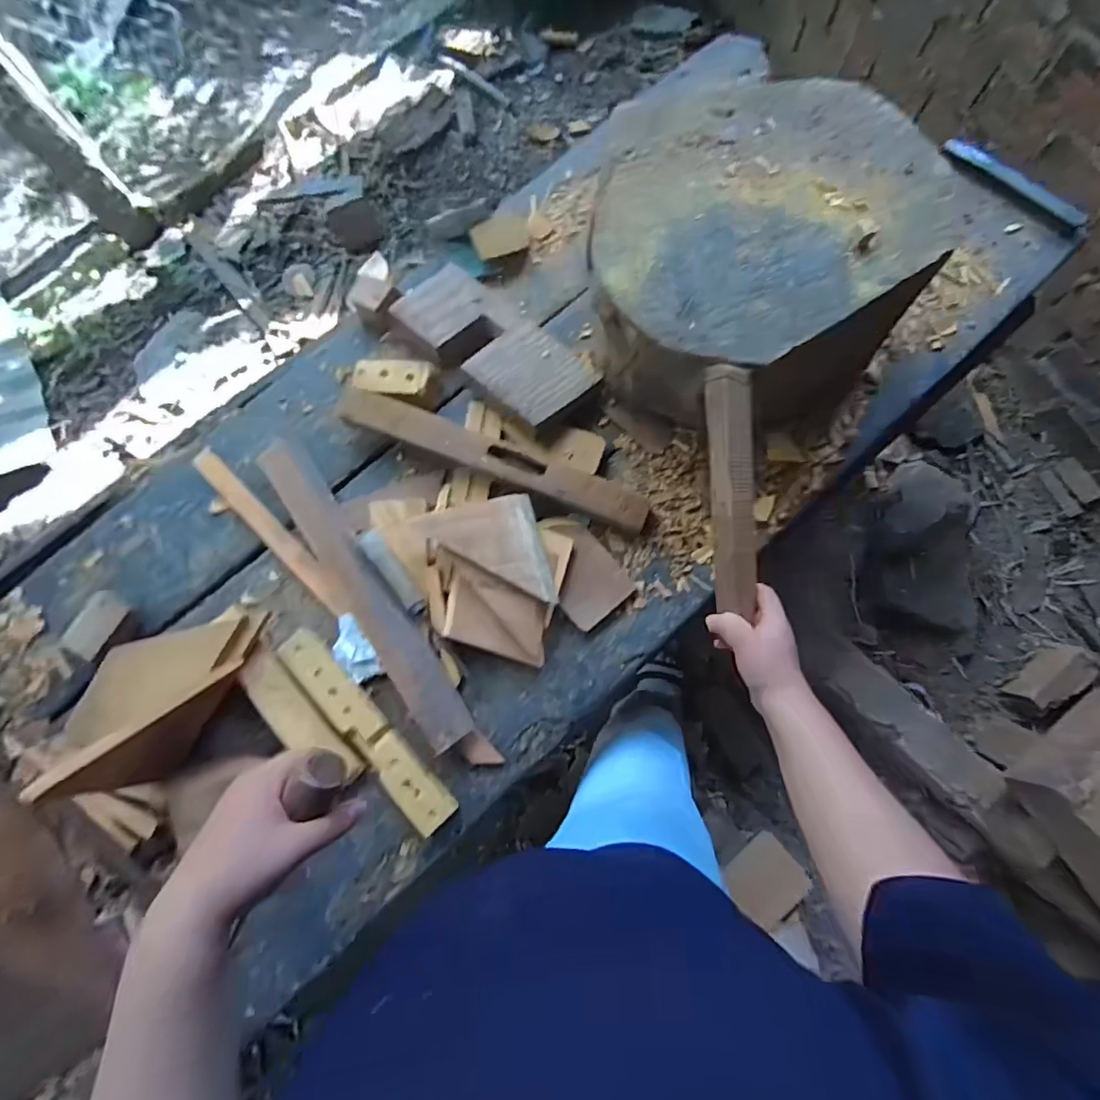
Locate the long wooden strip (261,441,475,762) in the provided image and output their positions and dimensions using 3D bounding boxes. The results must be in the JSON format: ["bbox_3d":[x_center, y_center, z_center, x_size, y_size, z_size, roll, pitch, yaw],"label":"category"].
[{"bbox_3d":[-0.247,0.038,0.733,0.063,0.020,0.478,-37,72,1],"label":"long wooden strip"}]

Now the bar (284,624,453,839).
[{"bbox_3d":[-0.223,0.211,0.682,0.044,0.033,0.289,-44,80,-8],"label":"bar"}]

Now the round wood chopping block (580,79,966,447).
[{"bbox_3d":[0.263,-0.359,0.734,0.422,0.197,0.366,1,78,1],"label":"round wood chopping block"}]

